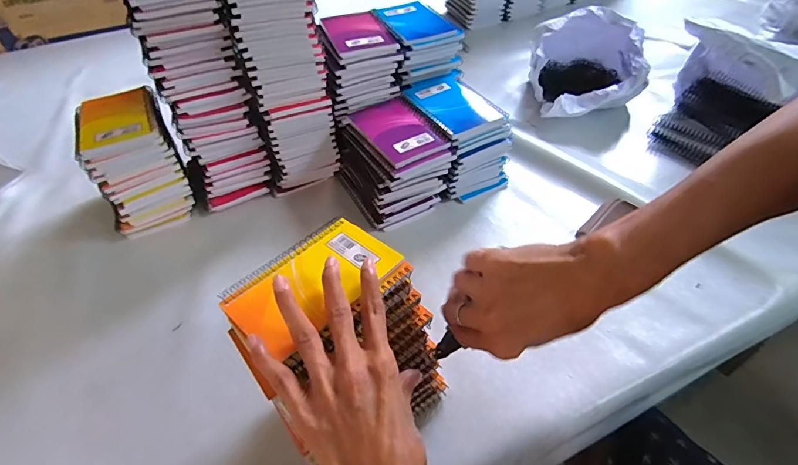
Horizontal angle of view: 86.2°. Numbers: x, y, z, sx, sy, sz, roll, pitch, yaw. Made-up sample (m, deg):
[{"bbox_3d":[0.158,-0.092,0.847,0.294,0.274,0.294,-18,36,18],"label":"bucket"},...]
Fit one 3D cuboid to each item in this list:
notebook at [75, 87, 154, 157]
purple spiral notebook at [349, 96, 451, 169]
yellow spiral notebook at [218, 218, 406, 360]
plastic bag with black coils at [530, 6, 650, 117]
[{"bbox_3d":[-0.354,-0.145,0.531,0.094,0.012,0.129,-22,49,-17],"label":"notebook"},{"bbox_3d":[-0.002,-0.137,0.556,0.083,0.012,0.140,-23,50,-18],"label":"purple spiral notebook"},{"bbox_3d":[-0.072,0.036,0.348,0.086,0.009,0.129,33,59,29],"label":"yellow spiral notebook"},{"bbox_3d":[0.319,-0.269,0.728,0.183,0.139,0.174,10,50,14],"label":"plastic bag with black coils"}]

